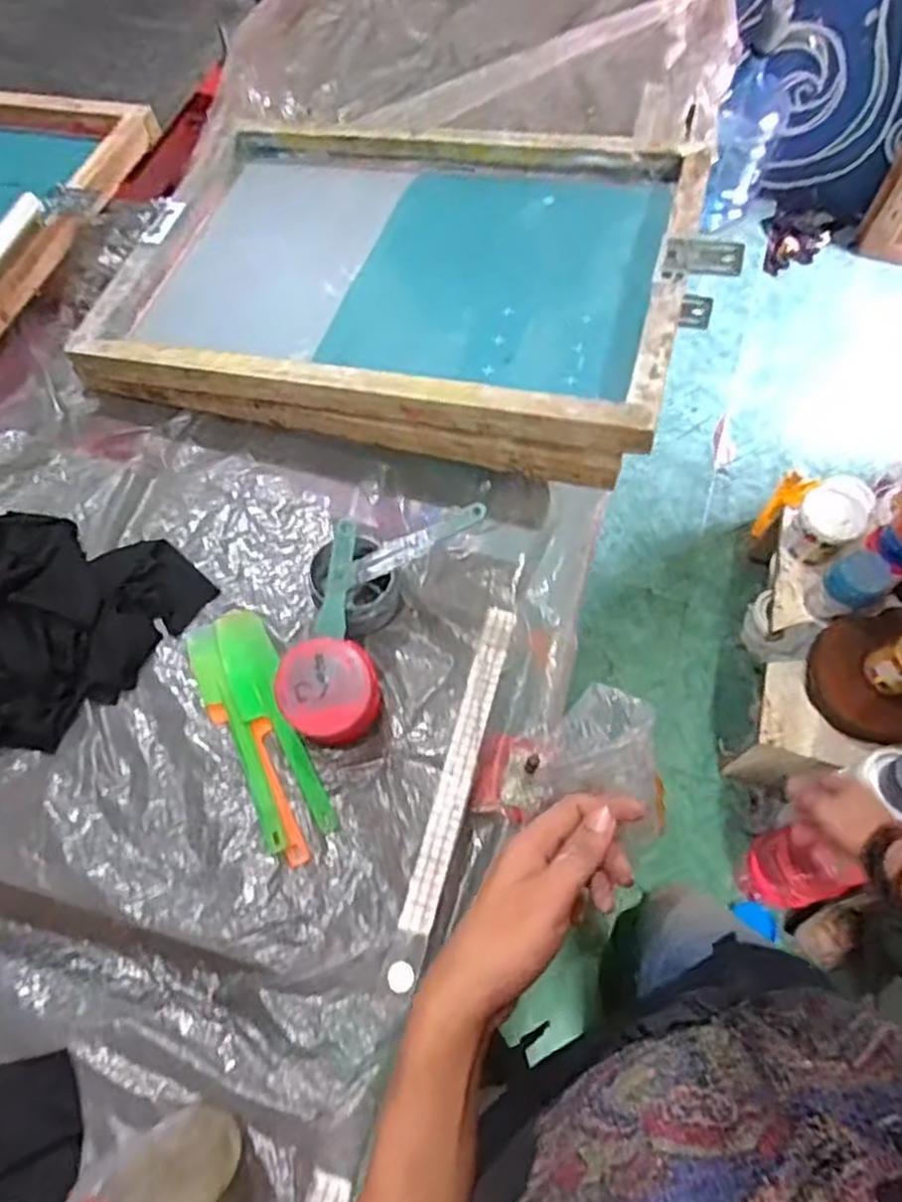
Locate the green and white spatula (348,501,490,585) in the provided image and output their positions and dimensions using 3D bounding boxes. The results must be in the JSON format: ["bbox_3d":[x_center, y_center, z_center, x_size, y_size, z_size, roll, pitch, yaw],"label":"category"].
[{"bbox_3d":[-0.032,-0.058,0.710,0.156,0.014,0.029,-24,58,28],"label":"green and white spatula"}]

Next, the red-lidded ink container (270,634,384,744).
[{"bbox_3d":[-0.113,0.089,0.690,0.089,0.070,0.092,0,64,0],"label":"red-lidded ink container"}]

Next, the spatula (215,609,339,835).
[{"bbox_3d":[-0.178,0.114,0.712,0.053,0.010,0.245,-22,66,-10],"label":"spatula"}]

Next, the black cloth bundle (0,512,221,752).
[{"bbox_3d":[-0.439,0.020,0.724,0.324,0.072,0.272,16,65,8],"label":"black cloth bundle"}]

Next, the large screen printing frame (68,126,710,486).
[{"bbox_3d":[-0.052,-0.397,0.884,0.635,0.089,0.460,12,63,12],"label":"large screen printing frame"}]

